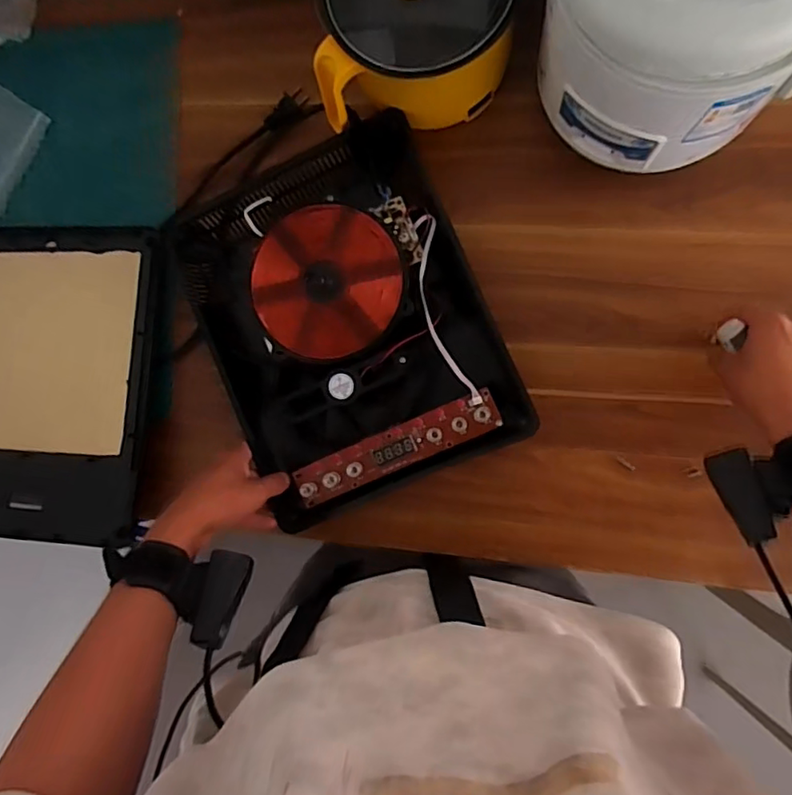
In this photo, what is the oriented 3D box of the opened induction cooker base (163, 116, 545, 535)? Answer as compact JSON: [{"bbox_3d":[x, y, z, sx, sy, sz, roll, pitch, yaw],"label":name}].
[{"bbox_3d":[-0.055,-0.078,0.589,0.270,0.055,0.354,-23,85,6],"label":"opened induction cooker base"}]

